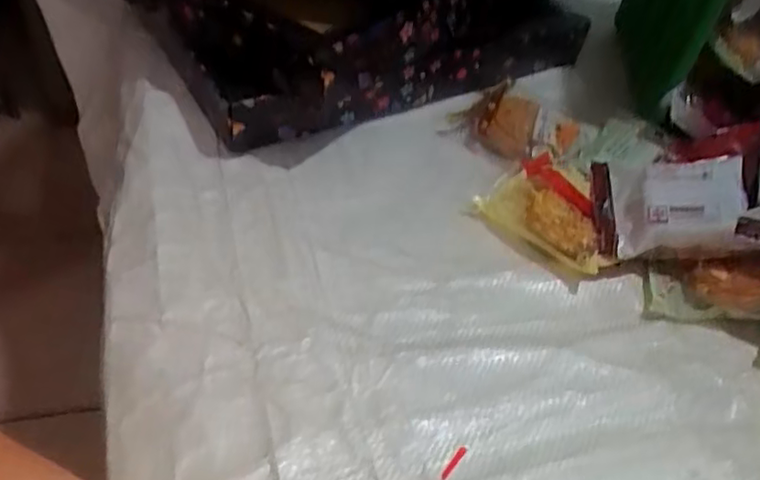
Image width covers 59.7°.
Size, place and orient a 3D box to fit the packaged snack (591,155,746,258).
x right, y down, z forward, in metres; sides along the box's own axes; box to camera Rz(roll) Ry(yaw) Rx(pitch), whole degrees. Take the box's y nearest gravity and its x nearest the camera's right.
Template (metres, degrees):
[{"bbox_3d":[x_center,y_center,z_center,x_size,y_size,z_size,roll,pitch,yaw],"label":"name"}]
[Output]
[{"bbox_3d":[0.232,-0.032,0.534,0.111,0.029,0.089,-12,52,22],"label":"packaged snack"}]

